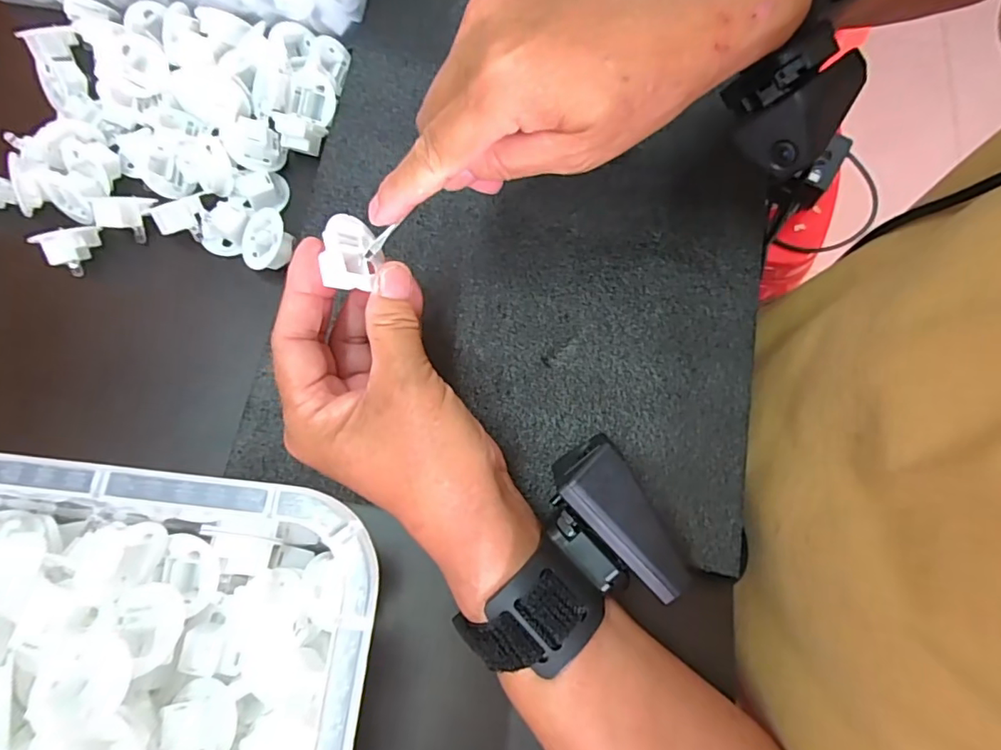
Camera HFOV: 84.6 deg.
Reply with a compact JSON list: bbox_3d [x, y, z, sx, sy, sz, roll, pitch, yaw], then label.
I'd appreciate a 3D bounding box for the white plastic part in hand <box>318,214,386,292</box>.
[{"bbox_3d":[-0.062,-0.052,0.231,0.021,0.015,0.029,2,74,-1],"label":"white plastic part in hand"}]

